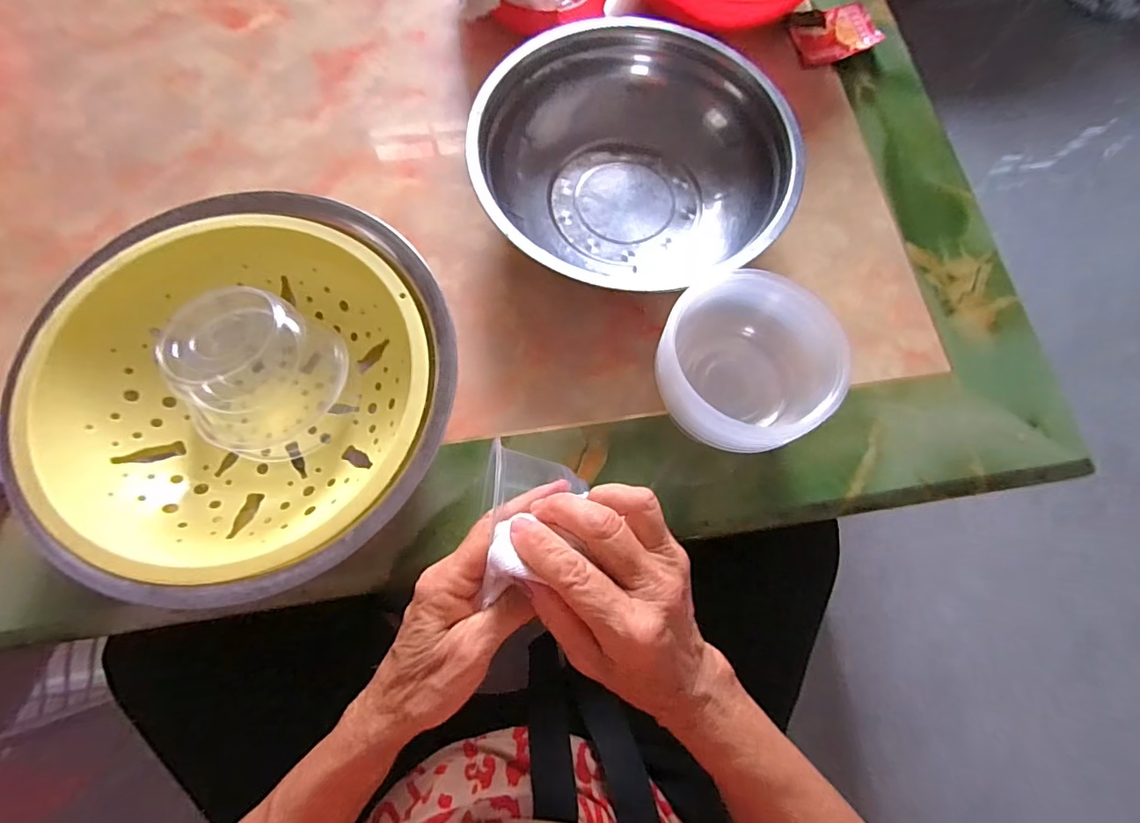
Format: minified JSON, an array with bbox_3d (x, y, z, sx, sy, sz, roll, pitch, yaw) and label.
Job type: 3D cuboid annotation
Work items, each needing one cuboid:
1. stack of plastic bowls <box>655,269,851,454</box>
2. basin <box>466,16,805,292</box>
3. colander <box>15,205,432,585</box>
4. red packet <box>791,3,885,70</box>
[{"bbox_3d":[0.119,-0.027,0.362,0.099,0.102,0.112,-43,80,-12],"label":"stack of plastic bowls"},{"bbox_3d":[0.053,-0.200,0.425,0.256,0.079,0.242,-23,76,-8],"label":"basin"},{"bbox_3d":[-0.226,-0.016,0.360,0.254,0.076,0.237,0,74,-2],"label":"colander"},{"bbox_3d":[0.275,-0.394,0.525,0.080,0.020,0.066,-15,75,-6],"label":"red packet"}]

